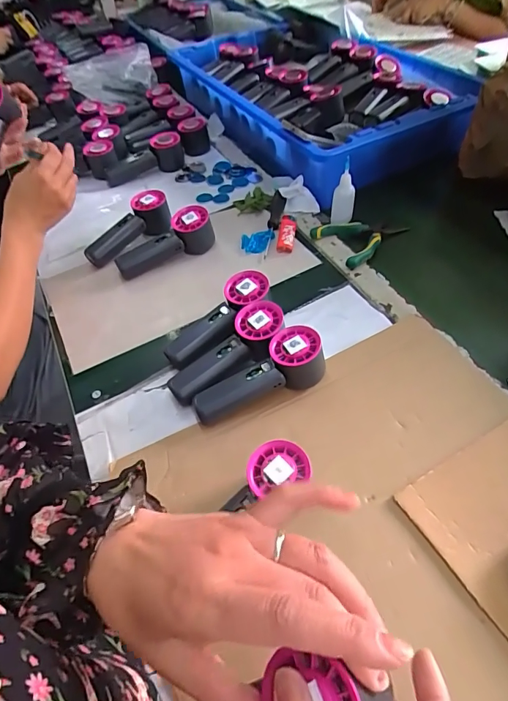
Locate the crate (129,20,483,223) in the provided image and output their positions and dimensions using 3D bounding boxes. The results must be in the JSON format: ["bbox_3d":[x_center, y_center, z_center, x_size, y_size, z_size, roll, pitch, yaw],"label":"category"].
[{"bbox_3d":[0.102,-0.566,0.898,0.388,0.100,0.701,-27,54,-15],"label":"crate"}]

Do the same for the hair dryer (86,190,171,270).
[{"bbox_3d":[-0.199,-0.193,0.668,0.056,0.056,0.152,31,61,26],"label":"hair dryer"}]

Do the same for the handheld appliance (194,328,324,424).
[{"bbox_3d":[0.003,0.027,0.471,0.152,0.058,0.057,-18,52,-8],"label":"handheld appliance"}]

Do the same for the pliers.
[{"bbox_3d":[0.168,-0.182,0.642,0.136,0.018,0.103,-28,54,-15],"label":"pliers"}]

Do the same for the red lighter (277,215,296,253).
[{"bbox_3d":[0.053,-0.186,0.660,0.025,0.014,0.082,4,52,9],"label":"red lighter"}]

